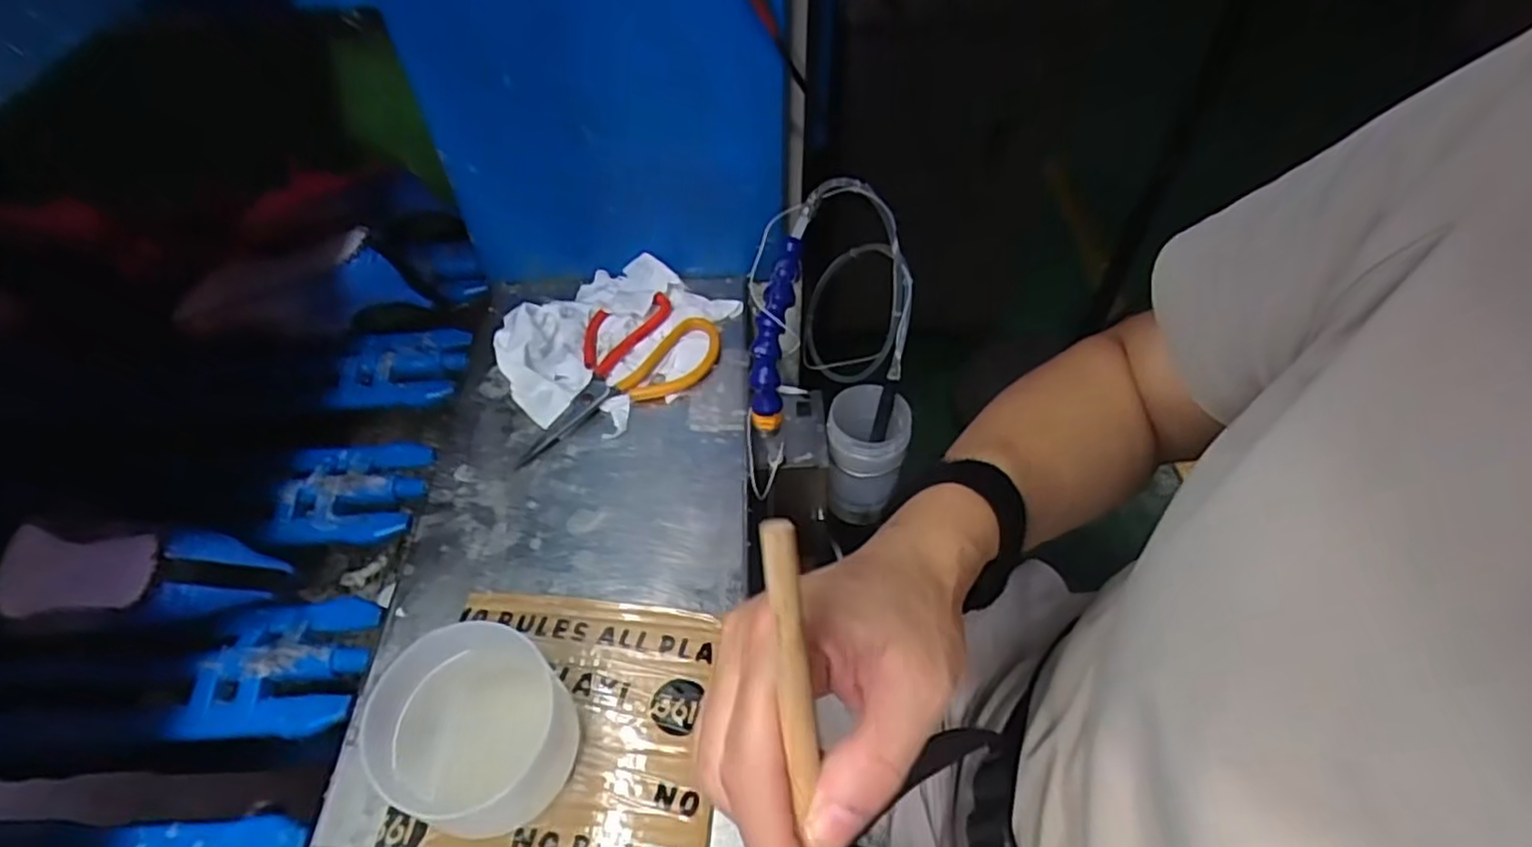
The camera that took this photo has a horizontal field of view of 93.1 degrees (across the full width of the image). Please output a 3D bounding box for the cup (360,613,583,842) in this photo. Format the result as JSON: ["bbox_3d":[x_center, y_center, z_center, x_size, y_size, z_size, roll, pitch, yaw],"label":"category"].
[{"bbox_3d":[-0.149,0.164,0.381,0.088,0.080,0.085,1,50,-2],"label":"cup"}]

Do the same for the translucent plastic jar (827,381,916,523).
[{"bbox_3d":[0.090,0.027,0.671,0.069,0.113,0.074,1,50,-2],"label":"translucent plastic jar"}]

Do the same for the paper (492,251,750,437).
[{"bbox_3d":[-0.128,-0.075,0.605,0.148,0.037,0.188,24,53,17],"label":"paper"}]

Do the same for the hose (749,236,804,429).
[{"bbox_3d":[0.007,-0.067,0.545,0.025,0.144,0.037,9,6,5],"label":"hose"}]

